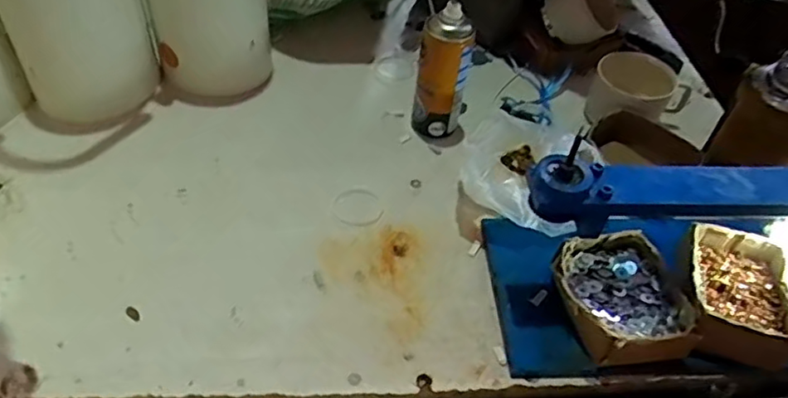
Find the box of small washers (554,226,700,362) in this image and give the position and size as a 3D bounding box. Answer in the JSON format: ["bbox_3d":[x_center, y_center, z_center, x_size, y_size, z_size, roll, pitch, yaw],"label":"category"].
[{"bbox_3d":[0.230,0.105,0.626,0.121,0.055,0.136,-3,48,-8],"label":"box of small washers"}]

